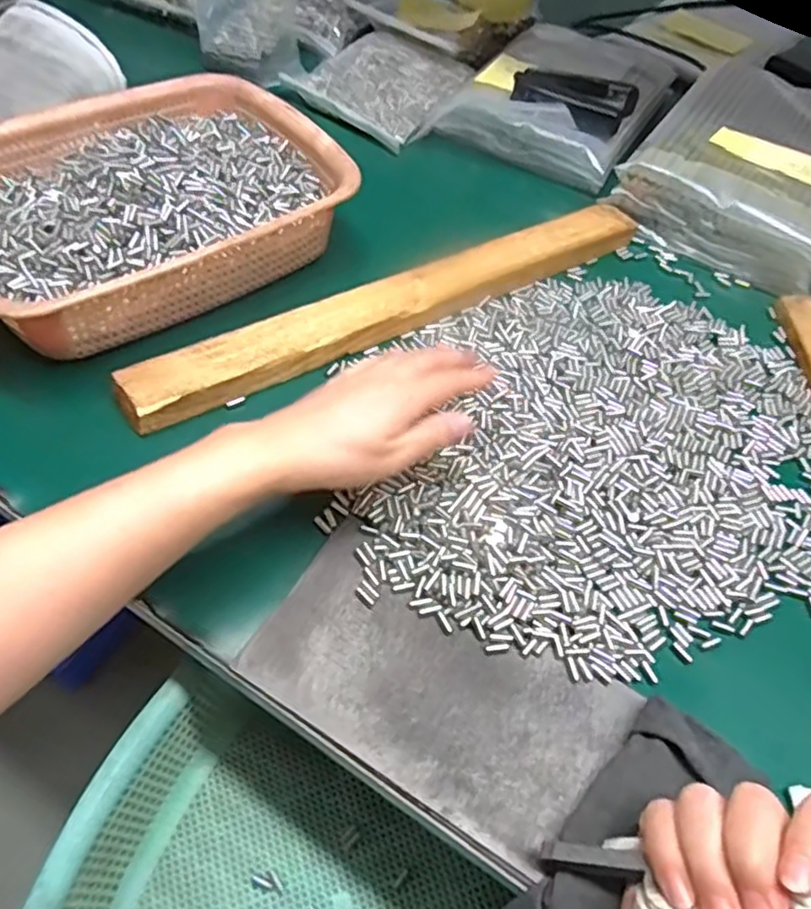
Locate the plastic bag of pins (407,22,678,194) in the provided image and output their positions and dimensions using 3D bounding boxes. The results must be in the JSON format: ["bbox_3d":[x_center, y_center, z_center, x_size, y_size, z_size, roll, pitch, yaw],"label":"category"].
[{"bbox_3d":[0.157,-0.370,0.671,0.174,0.067,0.228,28,58,12],"label":"plastic bag of pins"}]

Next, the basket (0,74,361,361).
[{"bbox_3d":[-0.198,-0.192,0.494,0.285,0.066,0.208,-32,65,-24],"label":"basket"}]

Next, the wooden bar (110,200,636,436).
[{"bbox_3d":[0.002,-0.122,0.495,0.430,0.024,0.042,-26,63,-21],"label":"wooden bar"}]

